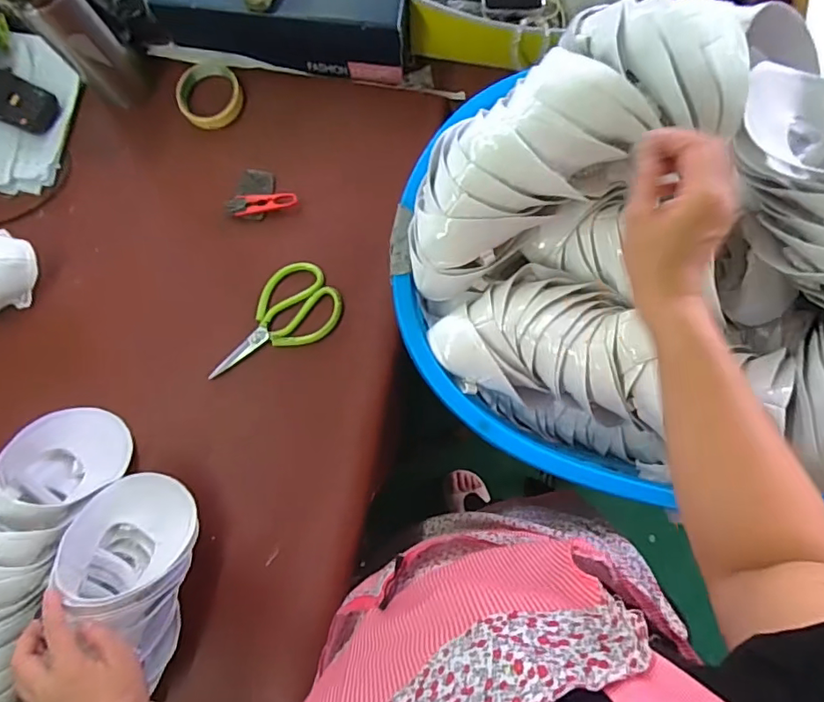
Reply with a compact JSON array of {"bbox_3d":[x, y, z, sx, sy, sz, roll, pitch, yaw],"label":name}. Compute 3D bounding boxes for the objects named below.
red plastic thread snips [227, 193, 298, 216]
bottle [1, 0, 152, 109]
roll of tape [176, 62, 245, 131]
[{"bbox_3d":[-0.195,-0.194,0.702,0.089,0.009,0.026,-8,81,1],"label":"red plastic thread snips"},{"bbox_3d":[-0.415,-0.395,0.663,0.078,0.227,0.076,0,81,2],"label":"bottle"},{"bbox_3d":[-0.281,-0.356,0.751,0.087,0.030,0.084,0,81,2],"label":"roll of tape"}]

